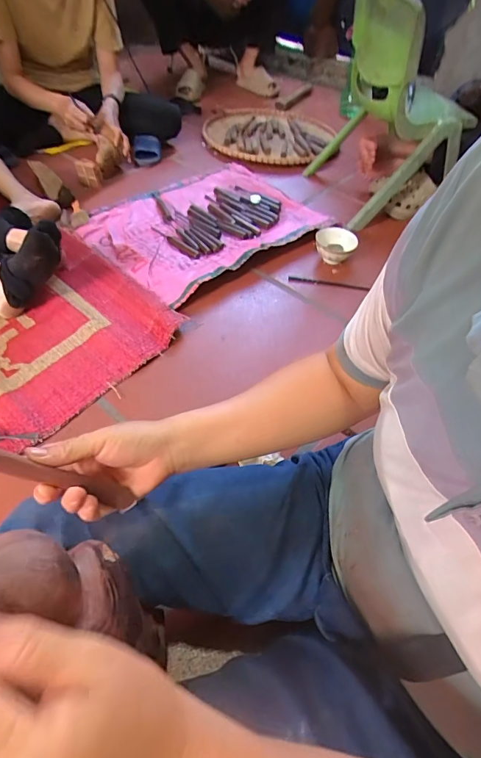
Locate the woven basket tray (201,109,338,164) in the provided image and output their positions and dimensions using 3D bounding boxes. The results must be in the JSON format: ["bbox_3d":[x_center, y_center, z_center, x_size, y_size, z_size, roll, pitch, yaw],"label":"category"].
[{"bbox_3d":[0.117,-0.918,1.539,0.488,0.054,0.483,5,50,-2],"label":"woven basket tray"}]

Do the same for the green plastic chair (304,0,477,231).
[{"bbox_3d":[0.431,-0.740,1.130,0.324,0.429,0.416,-10,52,-14],"label":"green plastic chair"}]

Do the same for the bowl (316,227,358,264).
[{"bbox_3d":[0.243,-0.345,1.070,0.106,0.066,0.116,4,50,-3],"label":"bowl"}]

